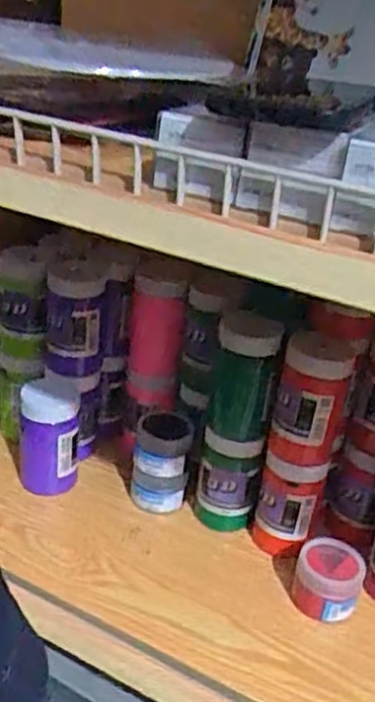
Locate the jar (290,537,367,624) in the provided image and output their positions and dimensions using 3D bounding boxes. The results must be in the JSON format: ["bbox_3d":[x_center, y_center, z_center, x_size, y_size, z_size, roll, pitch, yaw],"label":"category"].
[{"bbox_3d":[0.132,0.217,0.674,0.061,0.054,0.058,5,28,-2],"label":"jar"}]

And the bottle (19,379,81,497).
[{"bbox_3d":[-0.150,0.094,0.782,0.060,0.116,0.059,4,28,-4],"label":"bottle"}]

